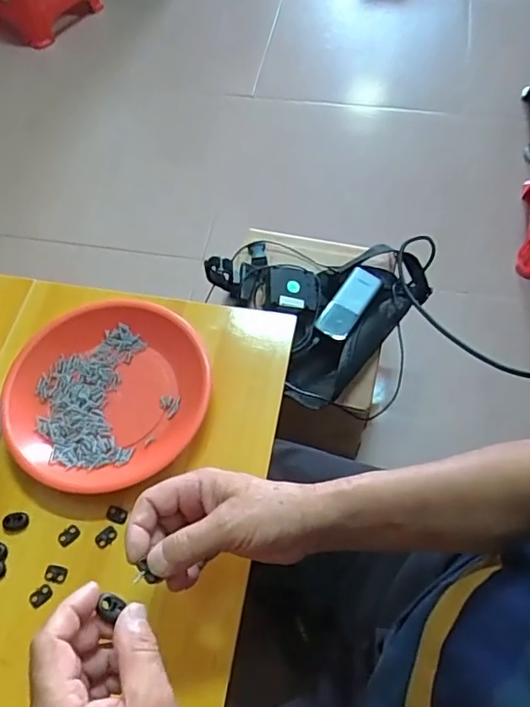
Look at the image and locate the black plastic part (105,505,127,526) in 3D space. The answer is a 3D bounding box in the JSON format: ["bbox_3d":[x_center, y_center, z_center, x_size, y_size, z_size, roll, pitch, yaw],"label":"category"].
[{"bbox_3d":[-0.131,0.143,0.471,0.018,0.005,0.012,15,62,11],"label":"black plastic part"}]

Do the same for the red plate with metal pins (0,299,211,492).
[{"bbox_3d":[-0.150,0.038,0.514,0.184,0.030,0.184,-1,60,2],"label":"red plate with metal pins"}]

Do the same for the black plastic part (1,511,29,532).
[{"bbox_3d":[-0.219,0.148,0.468,0.023,0.004,0.016,-4,60,0],"label":"black plastic part"}]

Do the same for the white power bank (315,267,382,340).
[{"bbox_3d":[0.134,-0.081,0.839,0.052,0.014,0.136,30,66,18],"label":"white power bank"}]

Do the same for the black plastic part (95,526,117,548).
[{"bbox_3d":[-0.138,0.159,0.461,0.019,0.004,0.013,-40,66,-18],"label":"black plastic part"}]

